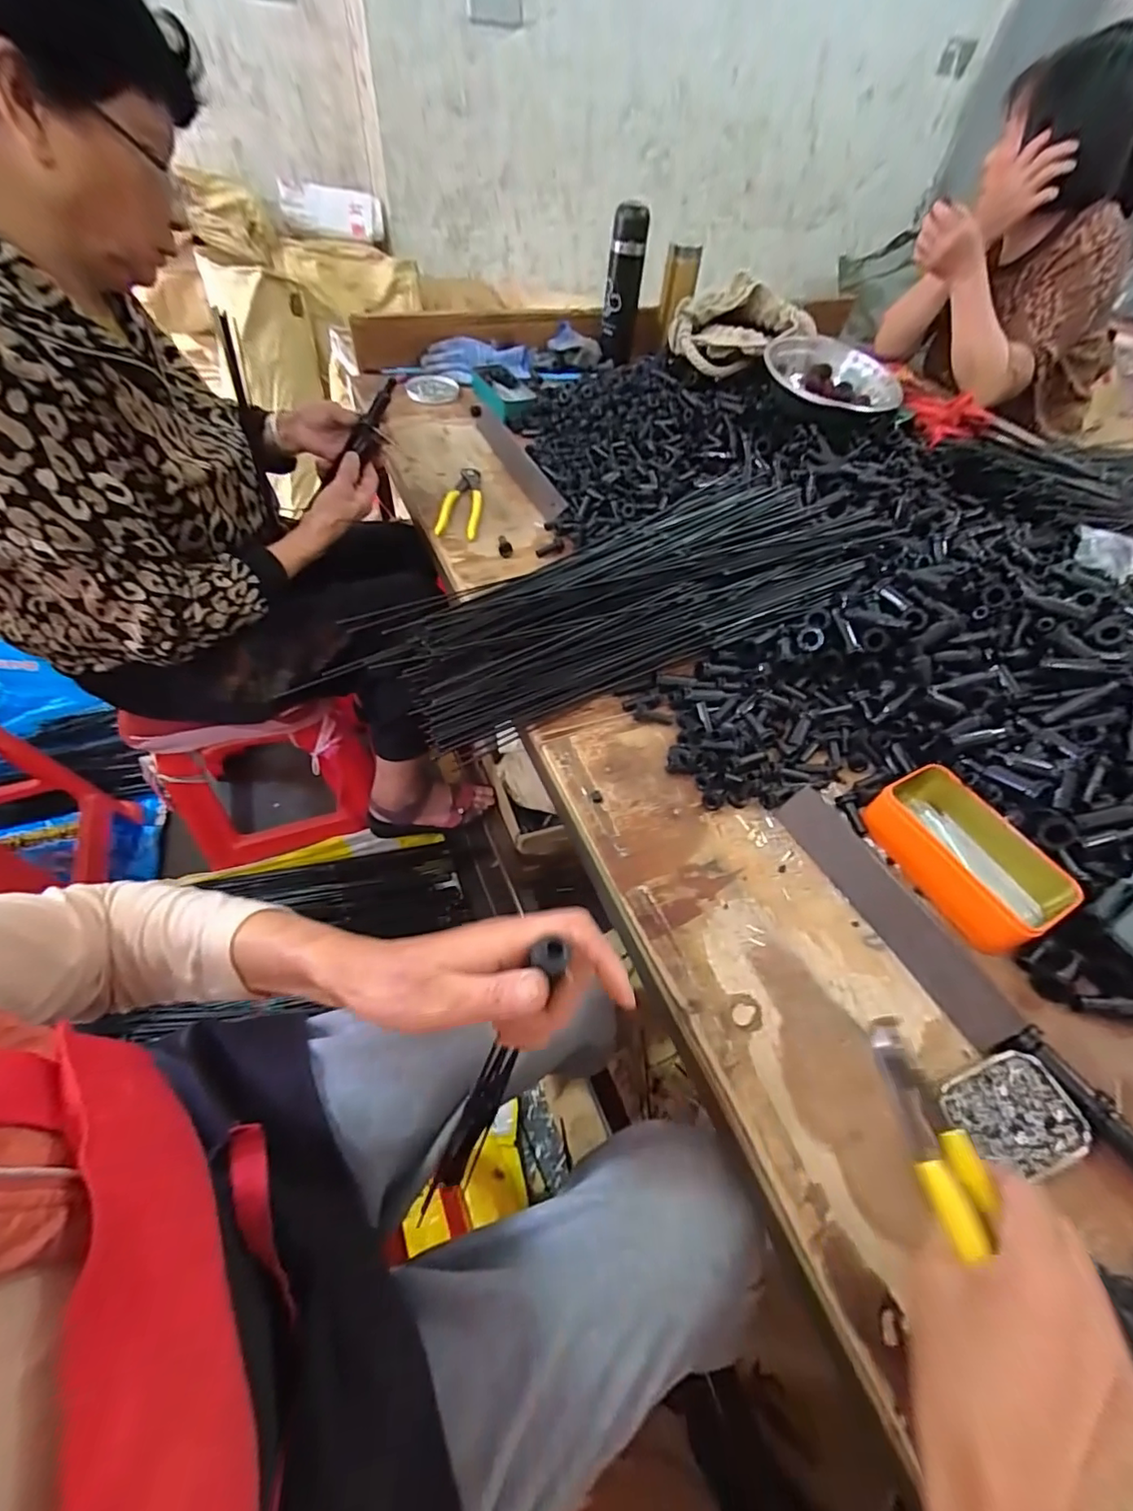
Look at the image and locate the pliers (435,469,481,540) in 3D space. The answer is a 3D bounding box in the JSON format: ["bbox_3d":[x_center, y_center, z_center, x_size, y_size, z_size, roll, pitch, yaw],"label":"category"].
[{"bbox_3d":[-0.147,-0.351,0.764,0.051,0.018,0.165,2,53,-4],"label":"pliers"}]

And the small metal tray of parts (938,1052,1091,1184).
[{"bbox_3d":[0.286,0.233,0.357,0.080,0.022,0.060,-15,56,-16],"label":"small metal tray of parts"}]

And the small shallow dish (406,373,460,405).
[{"bbox_3d":[-0.240,-0.660,0.993,0.088,0.017,0.092,3,53,-4],"label":"small shallow dish"}]

